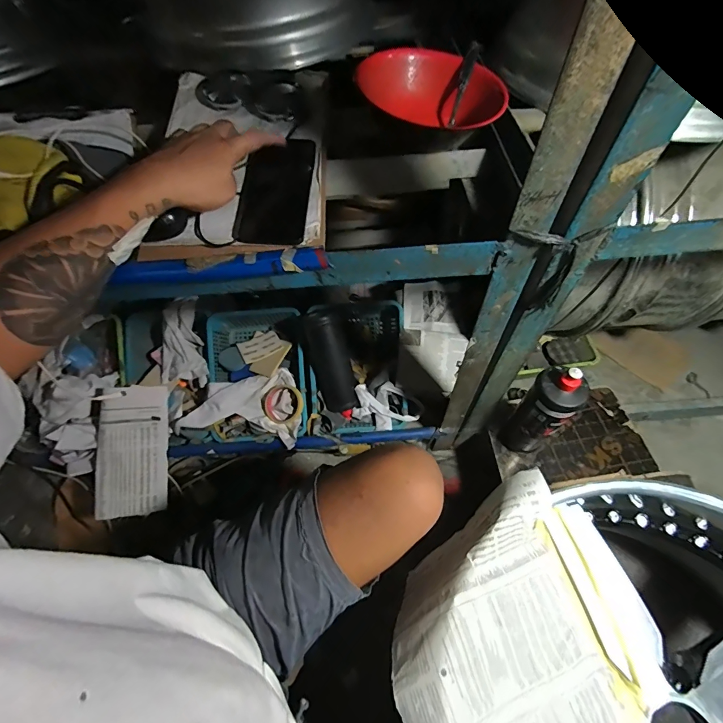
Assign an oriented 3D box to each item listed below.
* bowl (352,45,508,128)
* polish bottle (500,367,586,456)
[{"bbox_3d":[0.110,-0.372,0.513,0.182,0.075,0.156,22,62,16],"label":"bowl"},{"bbox_3d":[0.334,0.093,0.684,0.076,0.274,0.079,-1,59,2],"label":"polish bottle"}]

